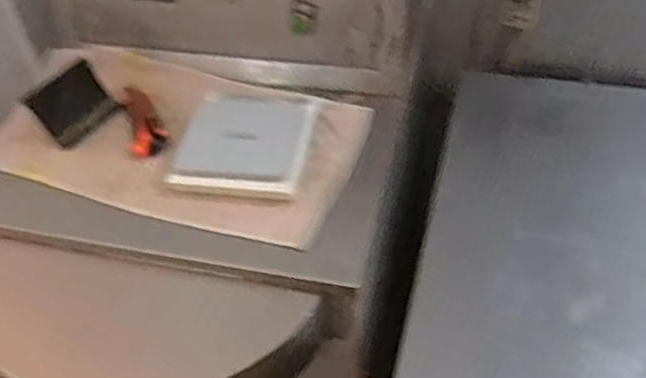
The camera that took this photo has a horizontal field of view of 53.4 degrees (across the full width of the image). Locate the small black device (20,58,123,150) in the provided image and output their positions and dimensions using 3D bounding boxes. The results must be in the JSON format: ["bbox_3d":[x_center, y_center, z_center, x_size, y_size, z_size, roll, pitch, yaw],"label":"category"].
[{"bbox_3d":[-0.323,-0.111,0.830,0.092,0.077,0.018,-40,20,-13],"label":"small black device"}]

